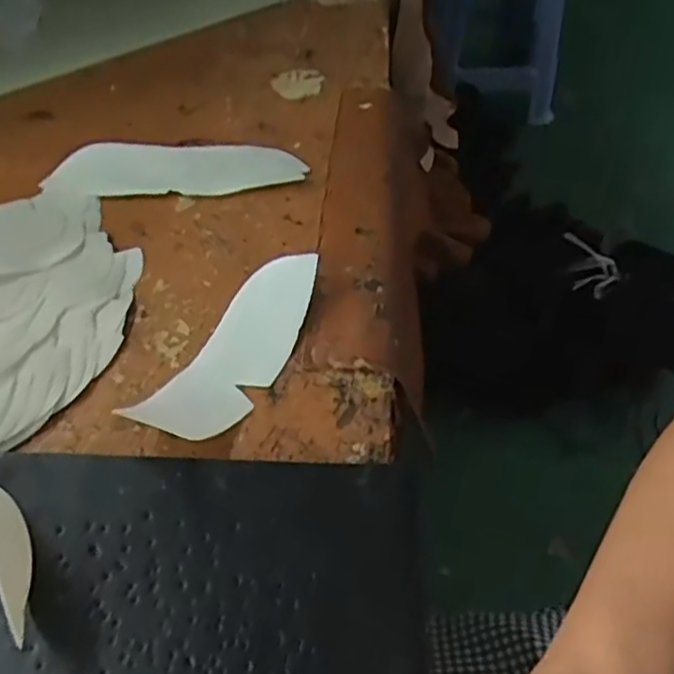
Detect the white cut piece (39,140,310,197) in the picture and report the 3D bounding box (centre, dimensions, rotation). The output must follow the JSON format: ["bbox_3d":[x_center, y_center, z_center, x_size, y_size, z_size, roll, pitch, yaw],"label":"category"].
[{"bbox_3d":[-0.136,-0.142,0.580,0.209,0.021,0.051,-3,50,-1],"label":"white cut piece"}]

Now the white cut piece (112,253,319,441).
[{"bbox_3d":[-0.064,0.007,0.445,0.051,0.034,0.157,23,54,18],"label":"white cut piece"}]

